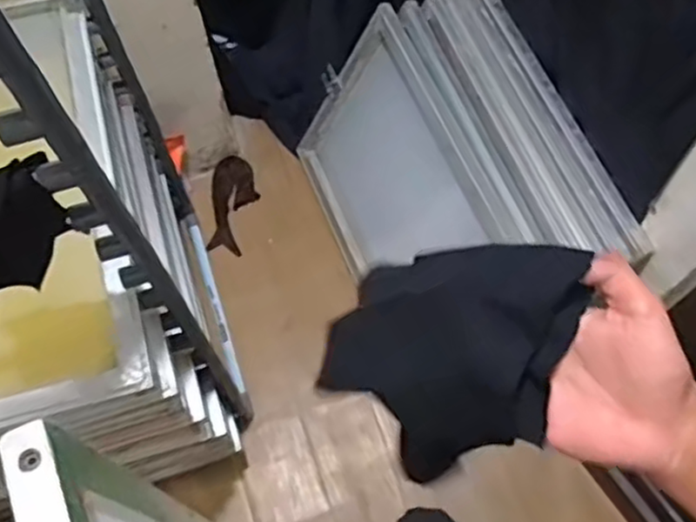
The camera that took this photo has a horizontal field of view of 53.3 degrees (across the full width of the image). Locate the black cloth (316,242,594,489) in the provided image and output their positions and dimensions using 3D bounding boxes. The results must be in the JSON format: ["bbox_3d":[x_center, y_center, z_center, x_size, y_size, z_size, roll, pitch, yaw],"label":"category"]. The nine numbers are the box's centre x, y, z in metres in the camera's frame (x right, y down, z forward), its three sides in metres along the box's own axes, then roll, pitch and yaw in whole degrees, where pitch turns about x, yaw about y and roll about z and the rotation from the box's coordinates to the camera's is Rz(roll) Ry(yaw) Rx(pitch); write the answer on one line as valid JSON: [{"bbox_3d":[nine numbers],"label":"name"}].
[{"bbox_3d":[0.063,0.062,0.430,0.150,0.101,0.110,0,65,-1],"label":"black cloth"}]

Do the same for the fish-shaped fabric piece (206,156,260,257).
[{"bbox_3d":[-0.281,-0.139,1.707,0.106,0.012,0.242,5,78,-8],"label":"fish-shaped fabric piece"}]

